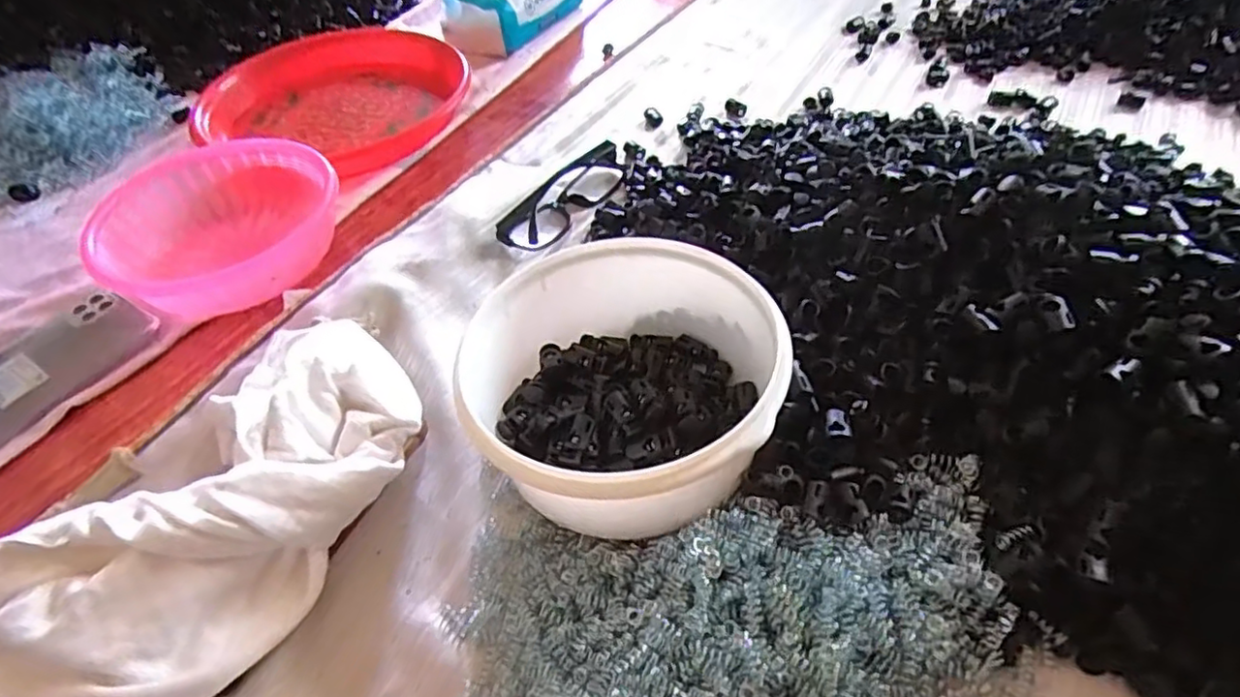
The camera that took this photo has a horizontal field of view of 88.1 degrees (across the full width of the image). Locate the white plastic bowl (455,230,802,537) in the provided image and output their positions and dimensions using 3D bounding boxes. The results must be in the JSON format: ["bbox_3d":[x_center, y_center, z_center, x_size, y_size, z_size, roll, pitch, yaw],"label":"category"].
[{"bbox_3d":[0.002,0.020,0.348,0.149,0.085,0.147,-3,49,4],"label":"white plastic bowl"}]

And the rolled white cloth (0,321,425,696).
[{"bbox_3d":[-0.189,0.079,0.326,0.126,0.067,0.217,31,59,28],"label":"rolled white cloth"}]

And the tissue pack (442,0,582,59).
[{"bbox_3d":[-0.120,-0.395,0.728,0.085,0.064,0.177,26,55,24],"label":"tissue pack"}]

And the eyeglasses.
[{"bbox_3d":[-0.041,-0.124,0.508,0.037,0.030,0.136,26,57,25],"label":"eyeglasses"}]

